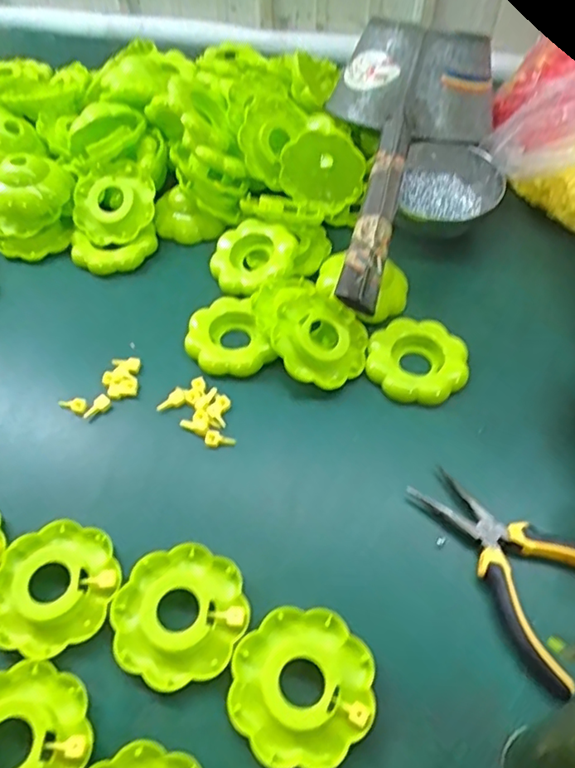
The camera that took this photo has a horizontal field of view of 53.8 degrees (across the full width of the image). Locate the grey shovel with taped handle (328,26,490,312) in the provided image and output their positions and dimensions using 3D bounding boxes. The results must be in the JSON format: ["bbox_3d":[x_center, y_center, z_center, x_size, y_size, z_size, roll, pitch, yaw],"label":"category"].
[{"bbox_3d":[0.092,-0.225,0.531,0.161,0.086,0.335,16,55,13],"label":"grey shovel with taped handle"}]

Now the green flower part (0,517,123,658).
[{"bbox_3d":[-0.156,0.132,0.374,0.082,0.012,0.081,-25,57,-15],"label":"green flower part"}]

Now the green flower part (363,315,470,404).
[{"bbox_3d":[0.109,-0.023,0.483,0.082,0.015,0.082,-2,54,0],"label":"green flower part"}]

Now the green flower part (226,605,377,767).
[{"bbox_3d":[0.009,0.180,0.340,0.085,0.010,0.083,-36,61,-22],"label":"green flower part"}]

